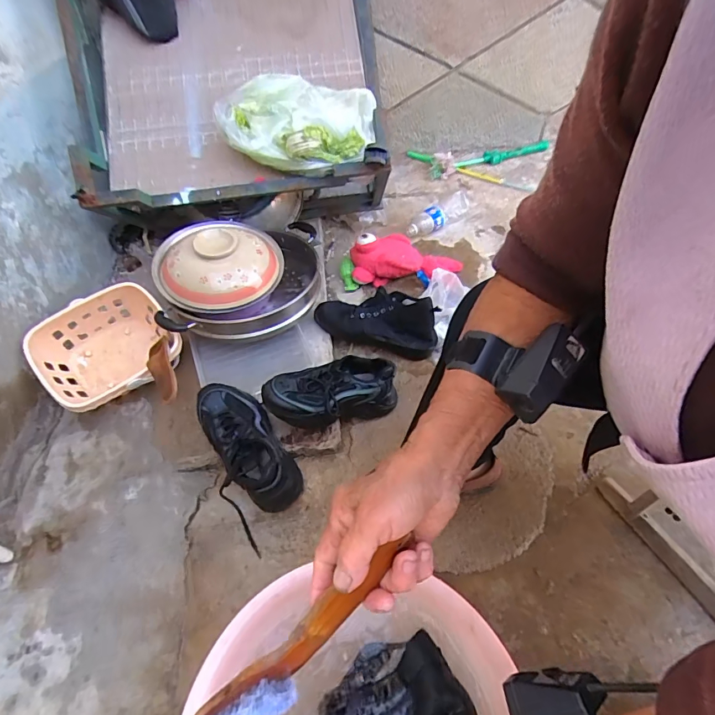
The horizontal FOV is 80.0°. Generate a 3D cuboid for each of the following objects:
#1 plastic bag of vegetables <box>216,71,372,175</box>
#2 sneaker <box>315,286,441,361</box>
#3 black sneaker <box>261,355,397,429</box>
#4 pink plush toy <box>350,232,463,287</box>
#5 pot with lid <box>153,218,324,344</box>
[{"bbox_3d":[-0.123,-0.493,0.896,0.315,0.140,0.175,-3,47,1],"label":"plastic bag of vegetables"},{"bbox_3d":[0.045,-0.088,0.931,0.264,0.106,0.107,12,51,15],"label":"sneaker"},{"bbox_3d":[-0.045,0.072,0.793,0.239,0.103,0.097,-13,50,-7],"label":"black sneaker"},{"bbox_3d":[0.125,-0.246,1.069,0.275,0.116,0.104,-1,48,-15],"label":"pink plush toy"},{"bbox_3d":[-0.248,-0.199,0.908,0.319,0.154,0.319,-10,49,-4],"label":"pot with lid"}]

